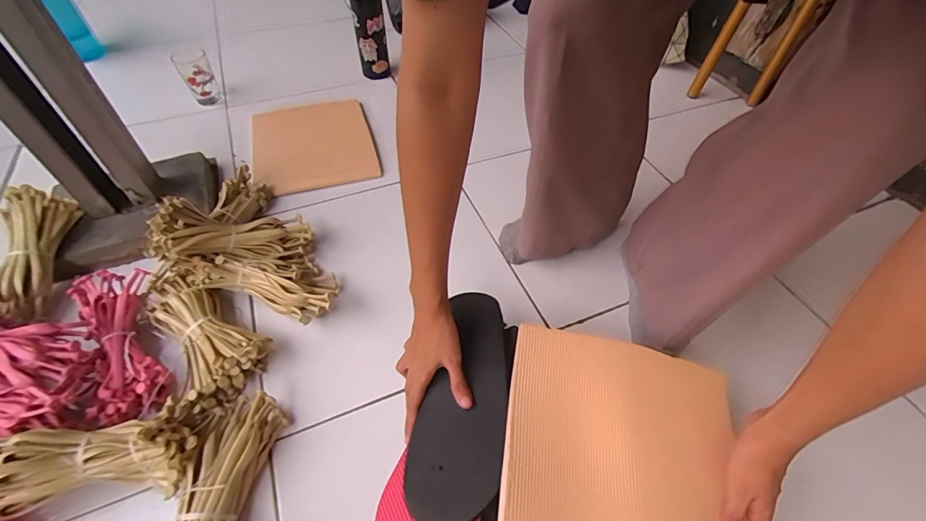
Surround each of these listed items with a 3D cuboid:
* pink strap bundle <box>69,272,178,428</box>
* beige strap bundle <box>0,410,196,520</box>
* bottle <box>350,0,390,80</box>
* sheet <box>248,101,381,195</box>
[{"bbox_3d":[-0.445,0.105,0.521,0.091,0.052,0.211,-22,56,-18],"label":"pink strap bundle"},{"bbox_3d":[-0.399,0.210,0.418,0.208,0.040,0.082,-6,52,-7],"label":"beige strap bundle"},{"bbox_3d":[-0.217,-0.542,0.951,0.069,0.212,0.057,-6,52,-7],"label":"bottle"},{"bbox_3d":[-0.315,-0.248,0.848,0.238,0.019,0.273,-13,54,-13],"label":"sheet"}]

